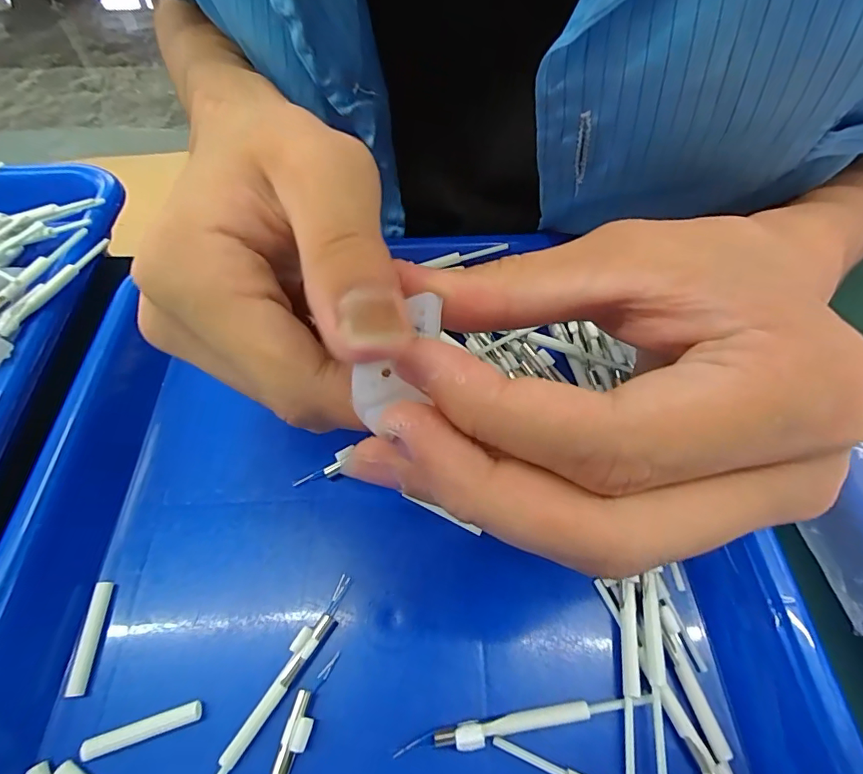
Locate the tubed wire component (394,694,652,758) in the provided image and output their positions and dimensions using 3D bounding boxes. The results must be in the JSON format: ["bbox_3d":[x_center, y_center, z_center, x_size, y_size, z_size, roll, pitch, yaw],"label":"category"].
[{"bbox_3d":[0.028,0.102,0.140,0.077,0.006,0.006,-8,58,-4],"label":"tubed wire component"}]

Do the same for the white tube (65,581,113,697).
[{"bbox_3d":[-0.115,0.084,0.156,0.005,0.004,0.034,-5,58,-2],"label":"white tube"}]

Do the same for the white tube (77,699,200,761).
[{"bbox_3d":[-0.089,0.105,0.142,0.034,0.004,0.006,-16,59,-9],"label":"white tube"}]

